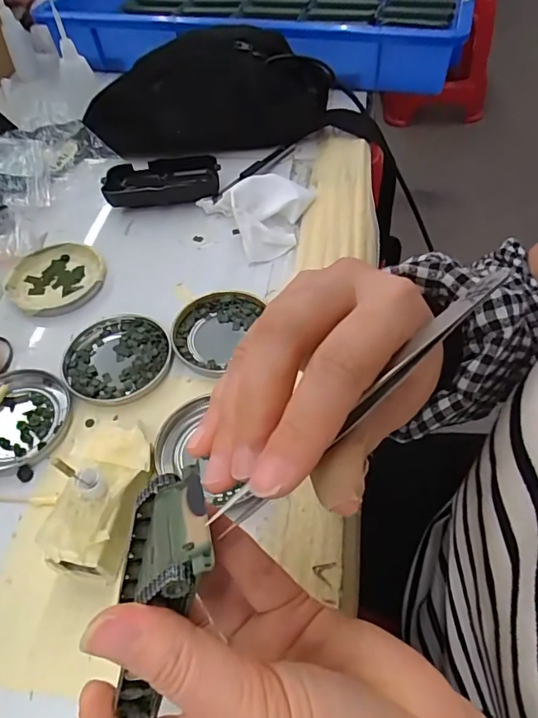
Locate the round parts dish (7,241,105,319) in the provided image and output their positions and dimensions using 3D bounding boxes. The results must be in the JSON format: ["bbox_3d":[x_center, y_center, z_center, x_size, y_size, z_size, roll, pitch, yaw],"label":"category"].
[{"bbox_3d":[-0.184,-0.070,0.425,0.078,0.019,0.070,-27,55,-15],"label":"round parts dish"}]

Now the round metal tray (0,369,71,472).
[{"bbox_3d":[-0.179,0.041,0.340,0.078,0.009,0.074,-2,53,3],"label":"round metal tray"}]

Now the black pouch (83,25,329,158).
[{"bbox_3d":[-0.065,-0.287,0.524,0.248,0.091,0.085,-10,53,-3],"label":"black pouch"}]

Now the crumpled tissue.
[{"bbox_3d":[-0.001,-0.142,0.447,0.092,0.035,0.100,-26,55,-14],"label":"crumpled tissue"}]

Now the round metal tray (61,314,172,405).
[{"bbox_3d":[-0.114,-0.002,0.367,0.078,0.009,0.078,-2,53,3],"label":"round metal tray"}]

